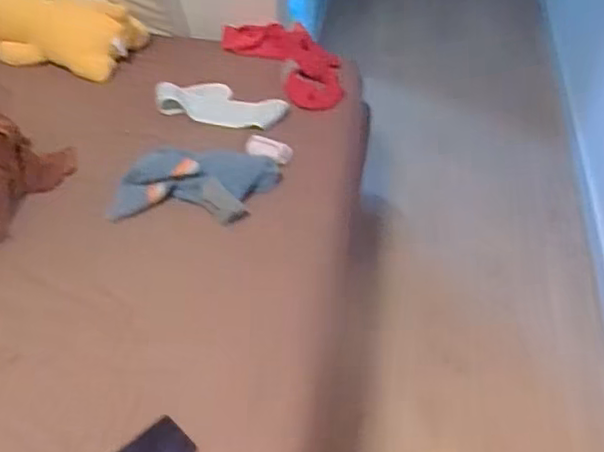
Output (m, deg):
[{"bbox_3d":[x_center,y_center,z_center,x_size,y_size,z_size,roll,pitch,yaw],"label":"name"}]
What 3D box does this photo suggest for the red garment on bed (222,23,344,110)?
[{"bbox_3d":[-0.030,-0.443,1.639,0.217,0.046,0.442,-22,49,-22],"label":"red garment on bed"}]

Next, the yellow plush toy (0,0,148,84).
[{"bbox_3d":[-0.649,-0.541,1.643,0.426,0.156,0.226,15,47,12],"label":"yellow plush toy"}]

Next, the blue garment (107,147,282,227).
[{"bbox_3d":[-0.210,-0.084,1.266,0.308,0.049,0.196,6,45,5],"label":"blue garment"}]

